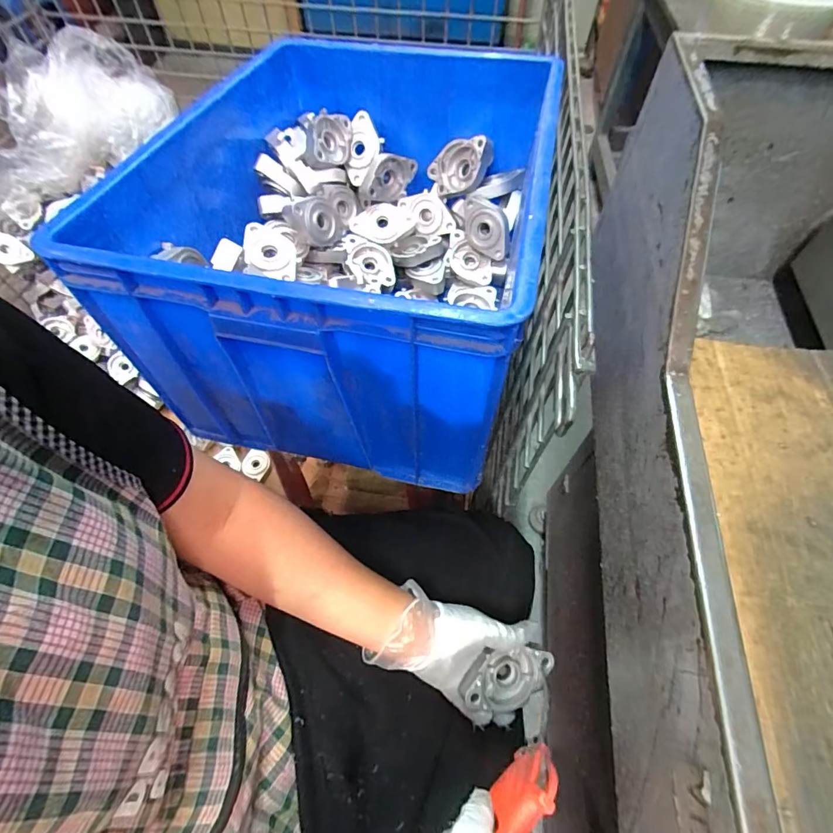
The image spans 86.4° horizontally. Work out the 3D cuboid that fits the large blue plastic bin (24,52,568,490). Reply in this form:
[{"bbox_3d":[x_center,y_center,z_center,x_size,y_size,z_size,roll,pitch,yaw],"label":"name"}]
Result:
[{"bbox_3d":[-0.069,-0.249,0.580,0.408,0.281,0.551,11,59,6],"label":"large blue plastic bin"}]

